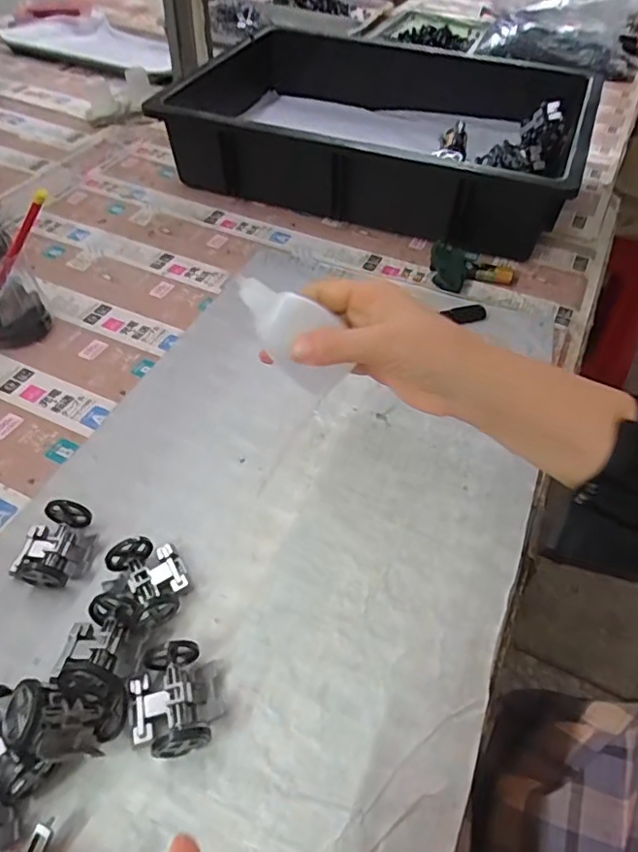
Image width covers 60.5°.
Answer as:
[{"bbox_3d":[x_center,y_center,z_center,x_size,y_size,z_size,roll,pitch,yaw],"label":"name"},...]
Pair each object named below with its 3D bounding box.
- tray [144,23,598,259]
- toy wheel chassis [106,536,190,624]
[{"bbox_3d":[0.053,-0.357,0.657,0.476,0.104,0.320,18,51,12],"label":"tray"},{"bbox_3d":[-0.097,0.087,0.320,0.035,0.020,0.051,-31,57,-26],"label":"toy wheel chassis"}]

